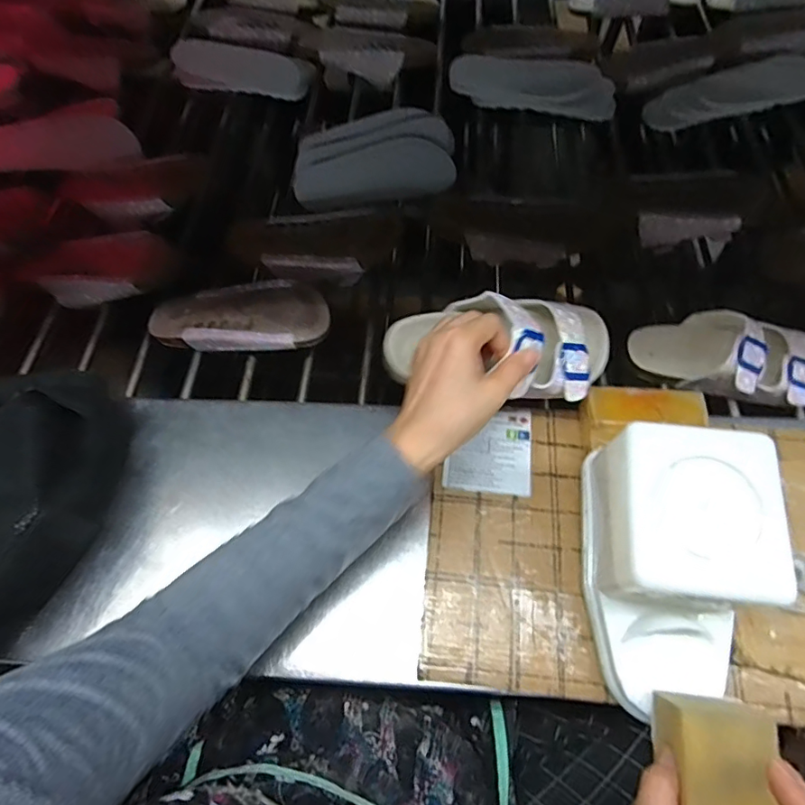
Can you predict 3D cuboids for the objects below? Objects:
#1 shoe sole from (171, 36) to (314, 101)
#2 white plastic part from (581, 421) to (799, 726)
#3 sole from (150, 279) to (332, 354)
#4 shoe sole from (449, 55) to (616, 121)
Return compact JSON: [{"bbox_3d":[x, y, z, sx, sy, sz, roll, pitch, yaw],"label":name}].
[{"bbox_3d":[-0.258,-0.526,0.821,0.234,0.020,0.084,12,86,9],"label":"shoe sole"},{"bbox_3d":[0.186,0.110,0.353,0.098,0.118,0.175,5,56,3],"label":"white plastic part"},{"bbox_3d":[-0.180,-0.099,0.577,0.204,0.026,0.086,4,56,3],"label":"sole"},{"bbox_3d":[0.187,-0.464,0.761,0.245,0.065,0.046,16,57,11],"label":"shoe sole"}]

